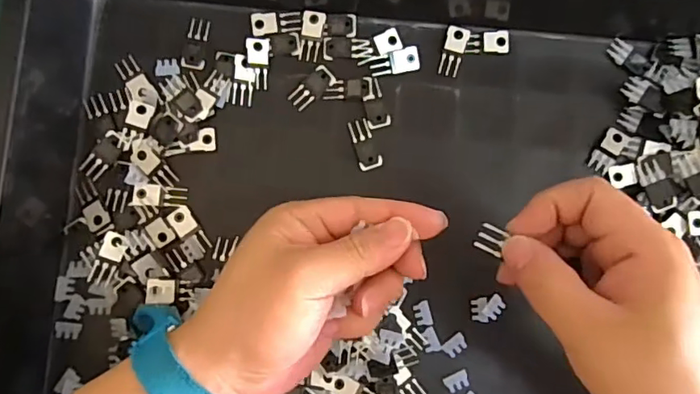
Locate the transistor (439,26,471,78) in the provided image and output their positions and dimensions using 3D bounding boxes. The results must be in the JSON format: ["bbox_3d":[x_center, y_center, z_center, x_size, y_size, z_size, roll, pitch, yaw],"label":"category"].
[{"bbox_3d":[0.073,-0.103,0.377,0.015,0.004,0.034,15,82,0],"label":"transistor"}]

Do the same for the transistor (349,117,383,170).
[{"bbox_3d":[0.010,-0.037,0.370,0.016,0.004,0.035,-17,83,-5],"label":"transistor"}]

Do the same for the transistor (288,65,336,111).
[{"bbox_3d":[-0.027,-0.076,0.372,0.033,0.004,0.016,-39,86,-7],"label":"transistor"}]

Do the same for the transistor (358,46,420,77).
[{"bbox_3d":[0.028,-0.093,0.374,0.041,0.004,0.015,-12,83,-4],"label":"transistor"}]

